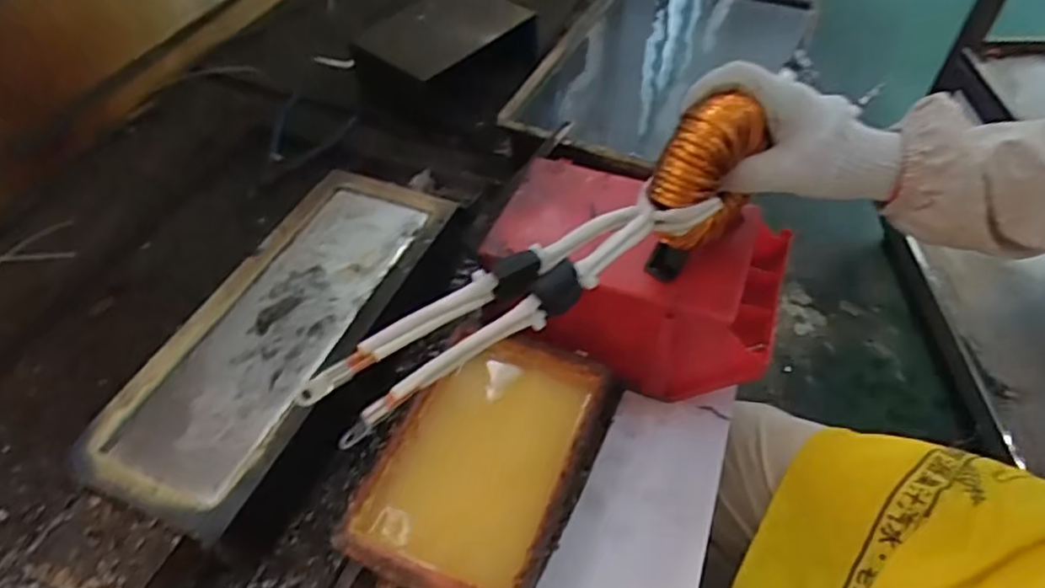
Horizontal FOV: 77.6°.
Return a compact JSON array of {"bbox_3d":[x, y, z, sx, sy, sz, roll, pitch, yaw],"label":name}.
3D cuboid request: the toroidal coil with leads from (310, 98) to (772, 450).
[{"bbox_3d":[0.027,-0.007,0.409,0.325,0.115,0.051,-32,56,-19],"label":"toroidal coil with leads"}]

